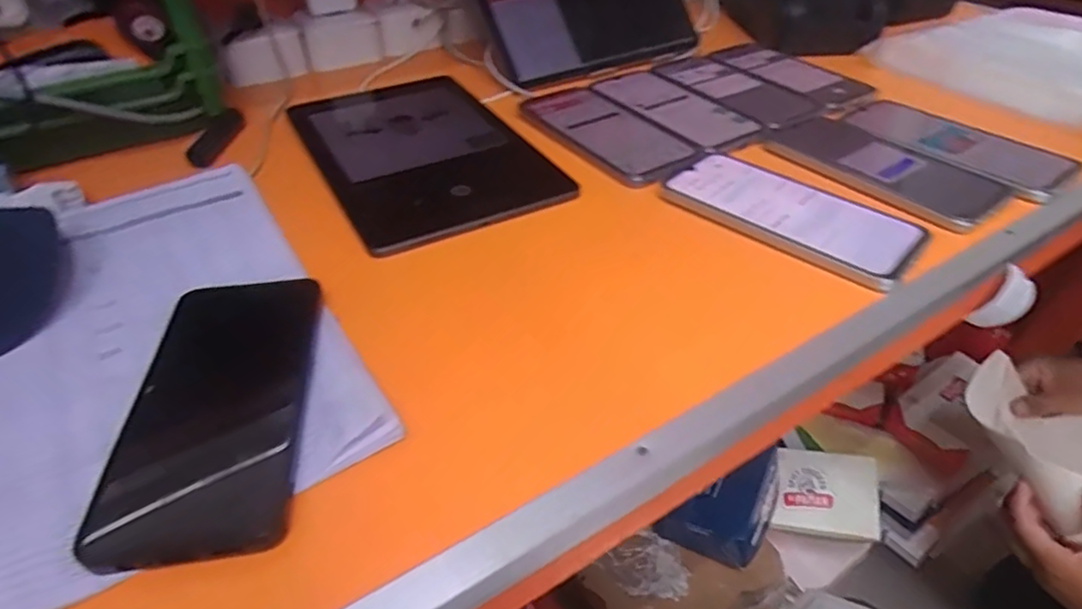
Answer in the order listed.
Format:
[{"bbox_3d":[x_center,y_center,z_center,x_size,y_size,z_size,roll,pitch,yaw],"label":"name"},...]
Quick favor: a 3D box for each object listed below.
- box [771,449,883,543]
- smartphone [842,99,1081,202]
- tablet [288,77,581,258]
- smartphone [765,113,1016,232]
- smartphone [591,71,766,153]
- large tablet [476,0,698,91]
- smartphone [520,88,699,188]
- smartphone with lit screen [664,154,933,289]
[{"bbox_3d":[0.399,0.265,0.836,0.134,0.020,0.114,6,73,11],"label":"box"},{"bbox_3d":[0.347,-0.137,0.502,0.085,0.005,0.171,-22,46,-24],"label":"smartphone"},{"bbox_3d":[-0.104,-0.133,0.498,0.158,0.013,0.264,-22,46,-22],"label":"tablet"},{"bbox_3d":[0.267,-0.110,0.470,0.094,0.006,0.169,-24,47,-26],"label":"smartphone"},{"bbox_3d":[0.122,-0.183,0.551,0.083,0.004,0.168,-24,46,-26],"label":"smartphone"},{"bbox_3d":[0.052,-0.330,0.645,0.258,0.017,0.174,-28,90,-27],"label":"large tablet"},{"bbox_3d":[0.051,-0.151,0.517,0.090,0.008,0.177,-24,46,-26],"label":"smartphone"},{"bbox_3d":[0.171,-0.066,0.416,0.165,0.005,0.080,30,49,30],"label":"smartphone with lit screen"}]

